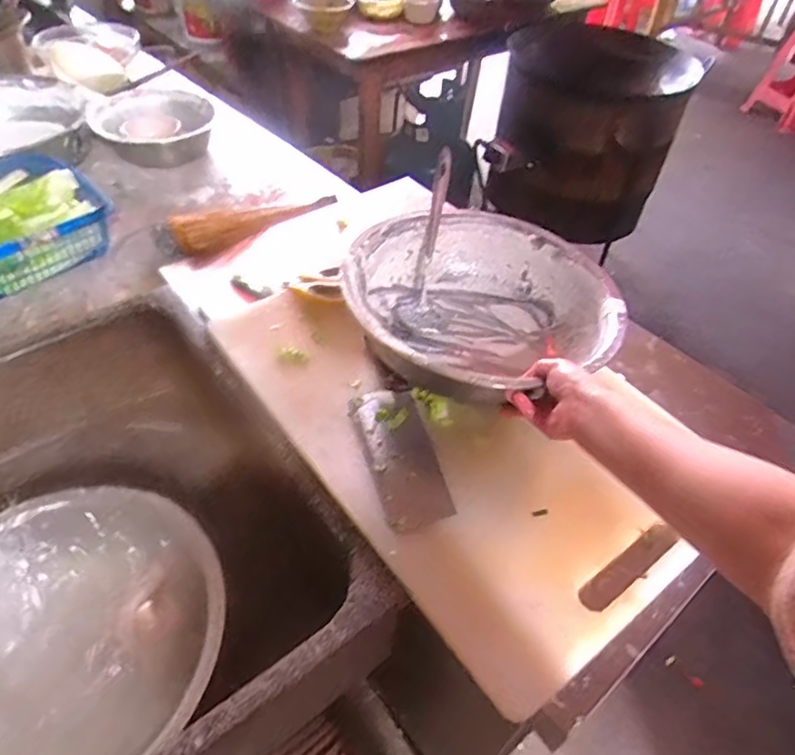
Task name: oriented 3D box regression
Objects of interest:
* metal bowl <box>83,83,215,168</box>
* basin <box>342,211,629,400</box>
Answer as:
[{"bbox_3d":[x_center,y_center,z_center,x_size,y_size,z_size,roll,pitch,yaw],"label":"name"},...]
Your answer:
[{"bbox_3d":[-0.522,-0.545,1.236,0.223,0.089,0.223,3,48,-3],"label":"metal bowl"},{"bbox_3d":[0.091,-0.088,0.737,0.321,0.121,0.300,3,48,-3],"label":"basin"}]

